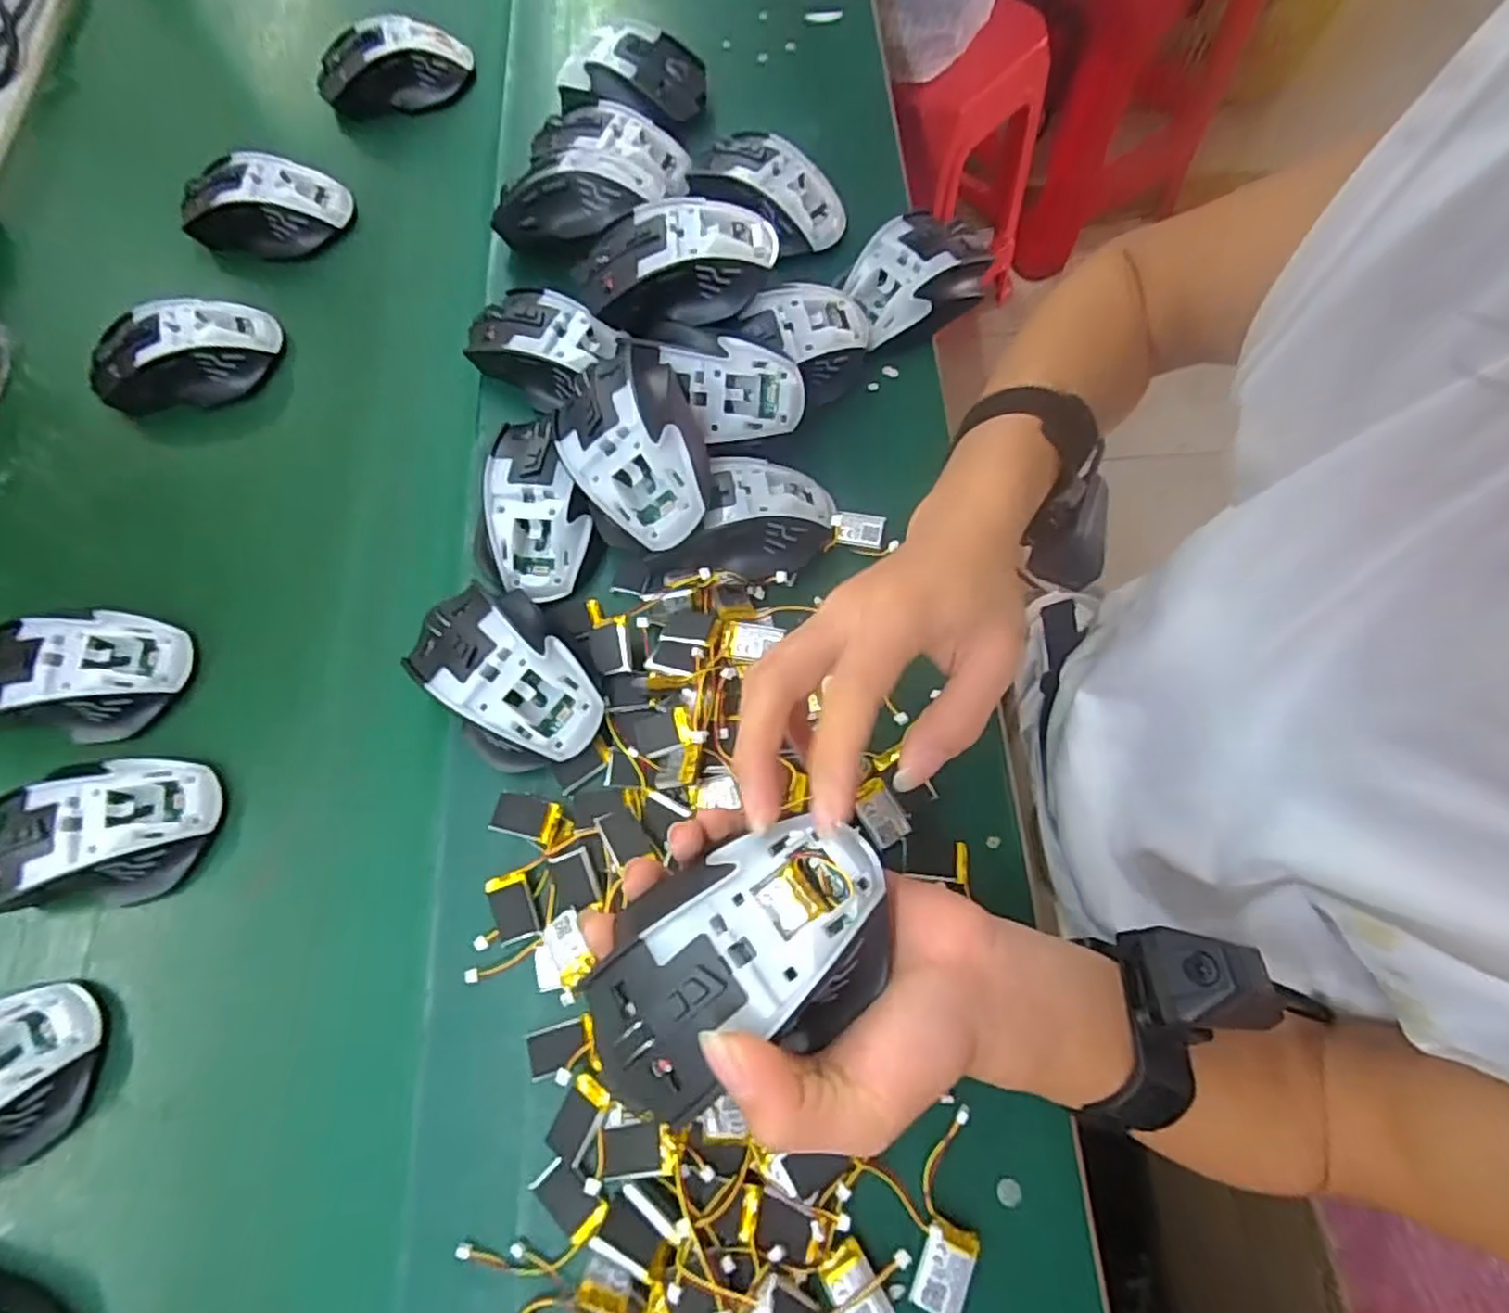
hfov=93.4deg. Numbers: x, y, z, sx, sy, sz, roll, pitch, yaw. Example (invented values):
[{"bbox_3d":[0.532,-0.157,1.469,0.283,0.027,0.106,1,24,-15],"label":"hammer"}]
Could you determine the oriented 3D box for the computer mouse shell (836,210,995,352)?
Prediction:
[{"bbox_3d":[0.106,-0.244,0.455,0.107,0.038,0.061,-33,73,-10],"label":"computer mouse shell"}]

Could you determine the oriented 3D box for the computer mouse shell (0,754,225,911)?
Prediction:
[{"bbox_3d":[-0.337,0.088,0.364,0.106,0.040,0.080,-17,71,-5],"label":"computer mouse shell"}]

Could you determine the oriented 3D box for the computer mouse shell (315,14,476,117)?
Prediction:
[{"bbox_3d":[-0.281,-0.453,0.555,0.116,0.049,0.051,-6,71,-1],"label":"computer mouse shell"}]

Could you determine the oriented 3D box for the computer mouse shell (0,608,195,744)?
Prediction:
[{"bbox_3d":[-0.371,0.009,0.393,0.095,0.038,0.068,1,71,2],"label":"computer mouse shell"}]

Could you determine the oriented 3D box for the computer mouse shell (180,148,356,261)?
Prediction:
[{"bbox_3d":[-0.351,-0.318,0.511,0.112,0.046,0.058,-1,71,1],"label":"computer mouse shell"}]

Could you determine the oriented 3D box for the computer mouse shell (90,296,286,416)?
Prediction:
[{"bbox_3d":[-0.373,-0.198,0.468,0.108,0.041,0.059,-20,72,-6],"label":"computer mouse shell"}]

